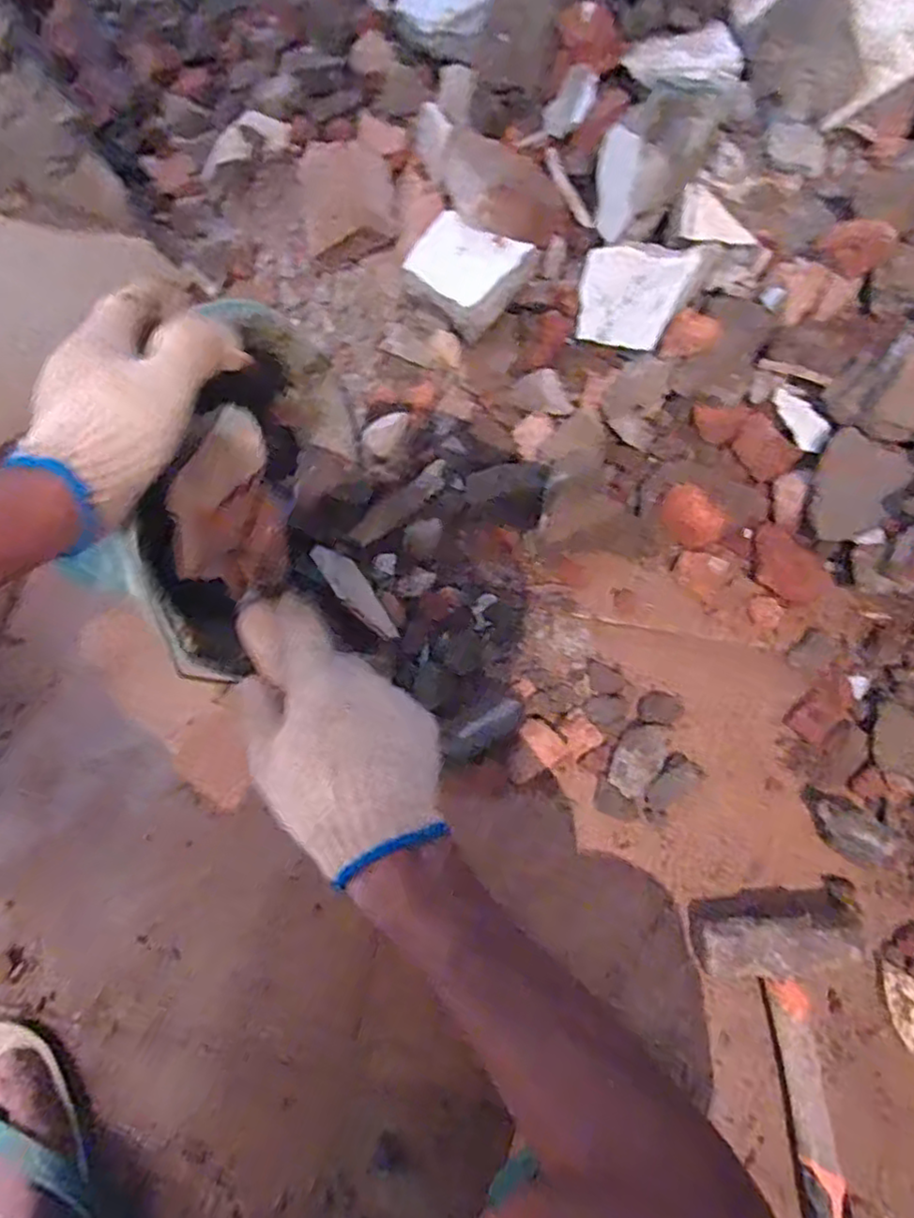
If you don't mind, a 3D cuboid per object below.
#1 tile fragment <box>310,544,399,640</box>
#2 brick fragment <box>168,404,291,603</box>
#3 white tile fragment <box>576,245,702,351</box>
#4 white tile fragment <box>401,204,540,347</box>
[{"bbox_3d":[-0.084,-0.012,0.556,0.006,0.039,0.093,-34,87,36],"label":"tile fragment"},{"bbox_3d":[-0.149,-0.068,0.472,0.043,0.104,0.107,9,77,4],"label":"brick fragment"},{"bbox_3d":[0.148,-0.263,0.576,0.095,0.007,0.076,20,116,30],"label":"white tile fragment"},{"bbox_3d":[0.007,-0.299,0.604,0.105,0.038,0.084,27,77,9],"label":"white tile fragment"}]

